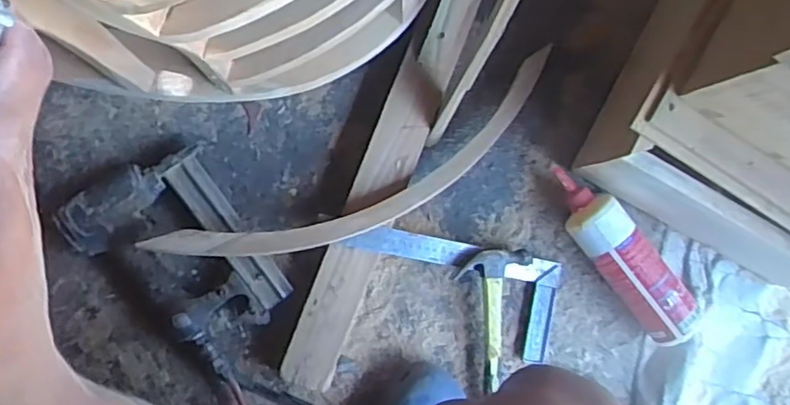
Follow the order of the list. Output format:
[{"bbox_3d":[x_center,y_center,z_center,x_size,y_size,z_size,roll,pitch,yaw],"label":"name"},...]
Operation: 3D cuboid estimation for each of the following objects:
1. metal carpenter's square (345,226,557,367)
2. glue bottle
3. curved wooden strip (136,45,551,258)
[{"bbox_3d":[0.066,0.103,0.764,0.261,0.028,0.117,14,90,-11],"label":"metal carpenter's square"},{"bbox_3d":[0.269,0.056,0.756,0.068,0.055,0.243,-35,92,-7],"label":"glue bottle"},{"bbox_3d":[-0.020,-0.025,0.724,0.486,0.062,0.093,-27,77,-16],"label":"curved wooden strip"}]

